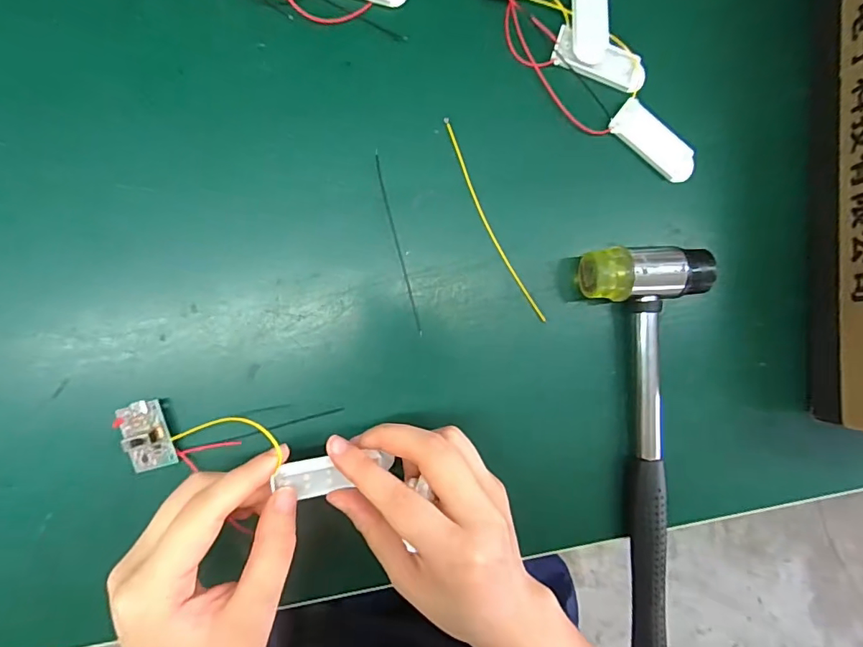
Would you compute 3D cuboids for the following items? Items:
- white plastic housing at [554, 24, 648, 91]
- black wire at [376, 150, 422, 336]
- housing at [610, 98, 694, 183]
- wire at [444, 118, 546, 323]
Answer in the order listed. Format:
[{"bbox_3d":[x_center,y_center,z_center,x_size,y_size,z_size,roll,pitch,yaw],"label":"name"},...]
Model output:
[{"bbox_3d":[0.099,-0.154,0.290,0.056,0.004,0.023,18,89,-7],"label":"white plastic housing"},{"bbox_3d":[-0.019,-0.046,0.284,0.004,0.004,0.106,-14,93,-6],"label":"black wire"},{"bbox_3d":[0.133,-0.107,0.296,0.056,0.006,0.021,37,87,-6],"label":"housing"},{"bbox_3d":[0.035,-0.058,0.288,0.008,0.004,0.128,-27,94,-6],"label":"wire"}]

